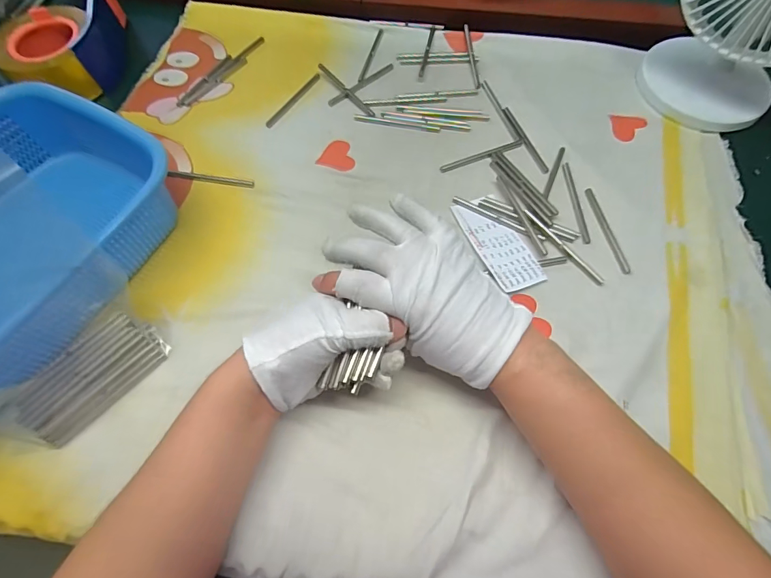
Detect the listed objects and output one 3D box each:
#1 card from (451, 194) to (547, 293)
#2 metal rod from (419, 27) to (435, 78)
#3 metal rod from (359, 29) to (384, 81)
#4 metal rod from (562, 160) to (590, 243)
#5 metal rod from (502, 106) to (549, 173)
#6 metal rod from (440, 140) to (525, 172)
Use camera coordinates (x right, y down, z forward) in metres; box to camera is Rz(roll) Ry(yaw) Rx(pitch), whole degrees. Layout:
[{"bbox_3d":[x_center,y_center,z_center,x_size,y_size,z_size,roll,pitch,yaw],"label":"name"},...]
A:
[{"bbox_3d":[0.105,-0.045,0.374,0.047,0.009,0.099,-20,67,-8],"label":"card"},{"bbox_3d":[0.050,-0.283,0.486,0.005,0.008,0.085,11,67,6],"label":"metal rod"},{"bbox_3d":[-0.016,-0.282,0.492,0.007,0.004,0.092,13,67,7],"label":"metal rod"},{"bbox_3d":[0.184,-0.085,0.397,0.008,0.004,0.093,-1,66,0],"label":"metal rod"},{"bbox_3d":[0.147,-0.160,0.434,0.008,0.004,0.095,-17,67,-7],"label":"metal rod"},{"bbox_3d":[0.099,-0.137,0.421,0.092,0.004,0.009,-21,67,-8],"label":"metal rod"}]

